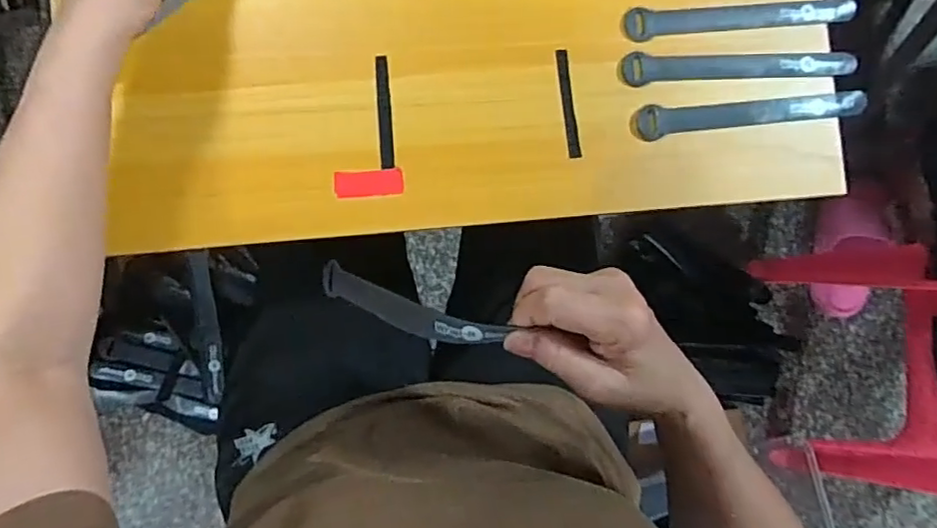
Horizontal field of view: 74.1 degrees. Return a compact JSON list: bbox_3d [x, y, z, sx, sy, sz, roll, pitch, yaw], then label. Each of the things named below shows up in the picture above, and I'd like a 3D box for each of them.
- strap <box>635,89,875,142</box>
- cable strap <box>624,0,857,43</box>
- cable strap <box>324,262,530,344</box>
[{"bbox_3d":[0.225,-0.119,0.492,0.190,0.011,0.024,-7,89,-8],"label":"strap"},{"bbox_3d":[0.217,-0.194,0.487,0.190,0.009,0.024,-5,89,-8],"label":"cable strap"},{"bbox_3d":[-0.047,0.028,0.409,0.019,0.167,0.024,25,83,-48],"label":"cable strap"}]

